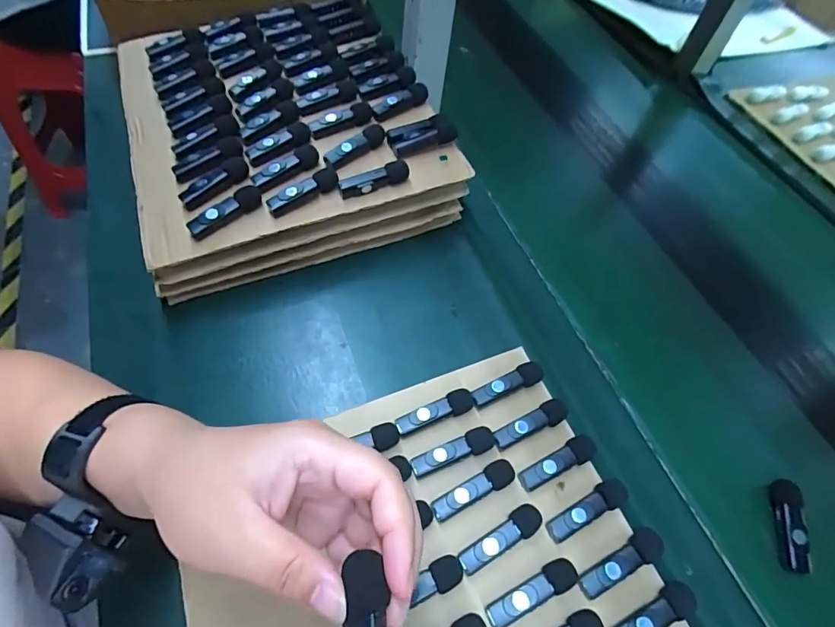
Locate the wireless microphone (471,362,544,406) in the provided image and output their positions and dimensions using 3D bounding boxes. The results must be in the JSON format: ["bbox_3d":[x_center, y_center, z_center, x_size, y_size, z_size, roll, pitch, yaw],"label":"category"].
[{"bbox_3d":[0.074,0.059,0.371,0.064,0.016,0.017,-18,61,-18],"label":"wireless microphone"}]

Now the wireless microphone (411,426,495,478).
[{"bbox_3d":[0.028,0.104,0.338,0.066,0.009,0.018,-18,61,-18],"label":"wireless microphone"}]

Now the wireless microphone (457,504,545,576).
[{"bbox_3d":[0.058,0.157,0.311,0.064,0.012,0.018,-23,63,-20],"label":"wireless microphone"}]

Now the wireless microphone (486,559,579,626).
[{"bbox_3d":[0.075,0.184,0.296,0.065,0.015,0.019,-17,61,-17],"label":"wireless microphone"}]

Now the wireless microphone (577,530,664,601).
[{"bbox_3d":[0.139,0.169,0.305,0.064,0.012,0.020,-18,61,-18],"label":"wireless microphone"}]

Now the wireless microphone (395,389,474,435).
[{"bbox_3d":[0.013,0.078,0.356,0.064,0.017,0.017,-14,60,-15],"label":"wireless microphone"}]

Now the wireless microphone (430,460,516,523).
[{"bbox_3d":[0.041,0.128,0.325,0.065,0.013,0.018,-23,63,-20],"label":"wireless microphone"}]

